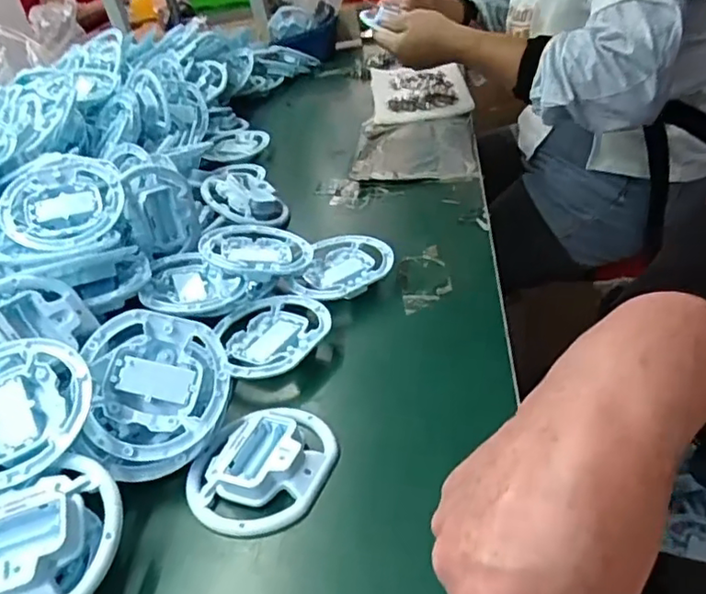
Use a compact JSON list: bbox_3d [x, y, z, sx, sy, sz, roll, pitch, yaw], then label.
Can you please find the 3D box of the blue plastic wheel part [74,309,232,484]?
[{"bbox_3d":[-0.139,0.068,0.440,0.098,0.019,0.112,-2,72,-4],"label":"blue plastic wheel part"}]

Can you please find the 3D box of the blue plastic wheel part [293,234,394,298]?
[{"bbox_3d":[-0.009,-0.029,0.597,0.086,0.017,0.103,5,38,22],"label":"blue plastic wheel part"}]

